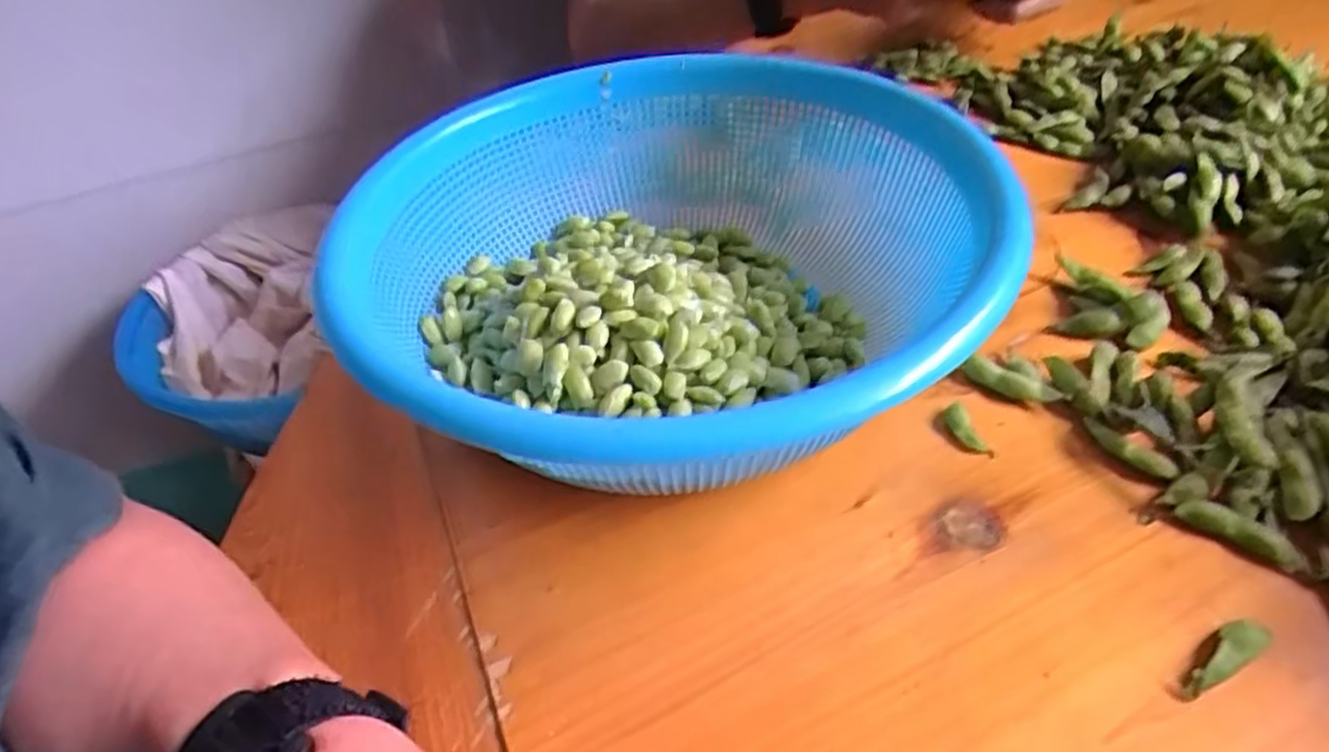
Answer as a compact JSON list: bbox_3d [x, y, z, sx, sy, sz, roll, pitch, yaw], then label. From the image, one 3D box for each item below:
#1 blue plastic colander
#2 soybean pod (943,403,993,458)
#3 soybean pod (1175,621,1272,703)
[{"bbox_3d":[0.010,-0.043,0.350,0.264,0.106,0.281,-4,43,4],"label":"blue plastic colander"},{"bbox_3d":[0.132,0.024,0.336,0.011,0.007,0.028,-13,43,-6],"label":"soybean pod"},{"bbox_3d":[0.185,0.094,0.255,0.041,0.006,0.012,-25,46,-19],"label":"soybean pod"}]

